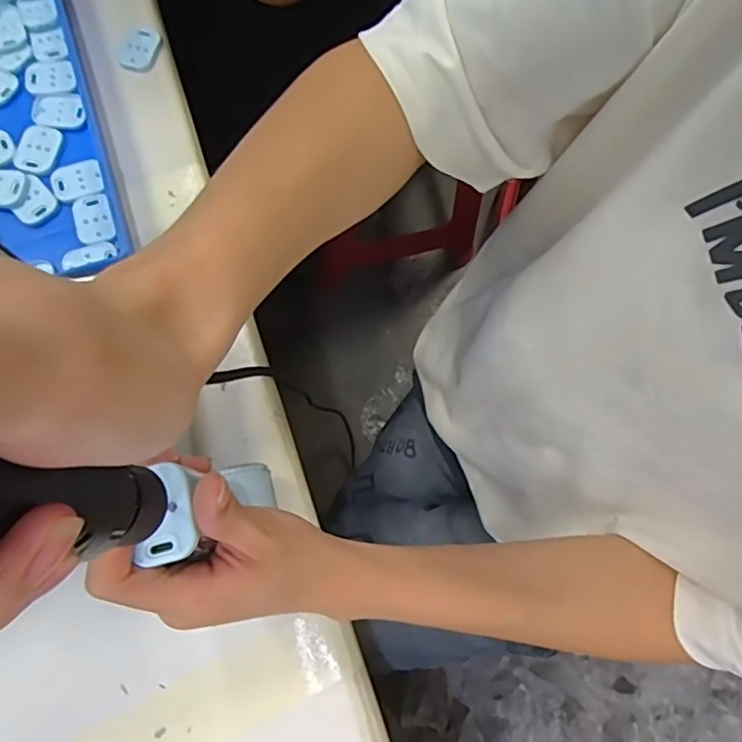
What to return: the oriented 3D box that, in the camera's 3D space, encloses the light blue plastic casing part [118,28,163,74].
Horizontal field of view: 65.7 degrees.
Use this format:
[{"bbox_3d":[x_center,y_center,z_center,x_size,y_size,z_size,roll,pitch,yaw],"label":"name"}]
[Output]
[{"bbox_3d":[-0.187,-0.259,0.462,0.028,0.004,0.040,13,75,2],"label":"light blue plastic casing part"}]

